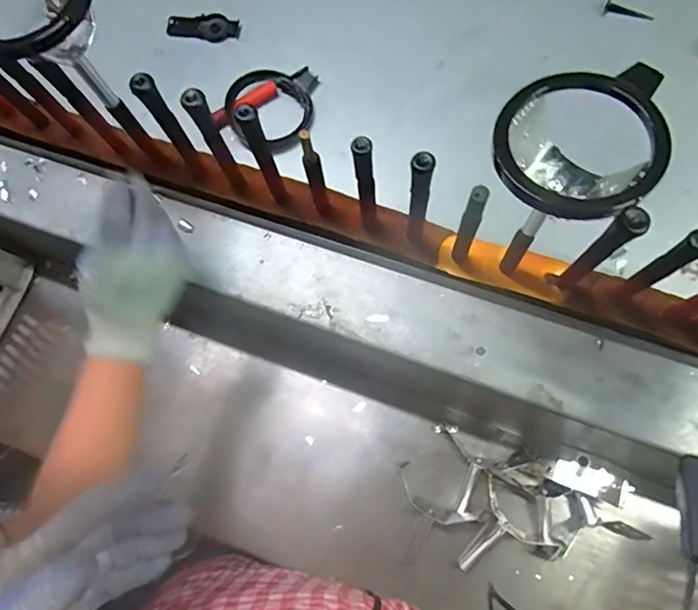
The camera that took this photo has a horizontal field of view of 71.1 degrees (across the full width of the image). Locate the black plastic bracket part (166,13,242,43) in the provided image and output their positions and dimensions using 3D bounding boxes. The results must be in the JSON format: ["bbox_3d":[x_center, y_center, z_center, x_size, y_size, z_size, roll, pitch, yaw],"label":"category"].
[{"bbox_3d":[-0.188,-0.360,0.633,0.096,0.011,0.040,12,68,6],"label":"black plastic bracket part"}]

